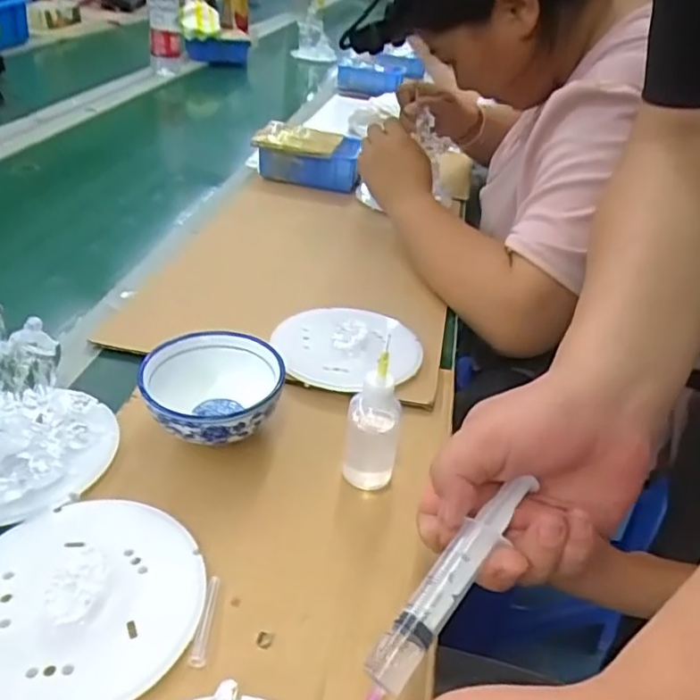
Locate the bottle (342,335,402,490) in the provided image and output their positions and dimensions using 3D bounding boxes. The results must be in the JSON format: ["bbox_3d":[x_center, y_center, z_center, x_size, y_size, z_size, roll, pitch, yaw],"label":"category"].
[{"bbox_3d":[0.016,0.046,0.417,0.034,0.105,0.035,8,35,1],"label":"bottle"}]

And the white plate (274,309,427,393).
[{"bbox_3d":[0.001,-0.006,0.559,0.125,0.024,0.121,5,35,-3],"label":"white plate"}]

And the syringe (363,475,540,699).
[{"bbox_3d":[0.041,0.127,0.312,0.020,0.015,0.164,29,63,30],"label":"syringe"}]

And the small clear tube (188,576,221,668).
[{"bbox_3d":[-0.079,0.146,0.340,0.008,0.004,0.051,5,35,-3],"label":"small clear tube"}]

